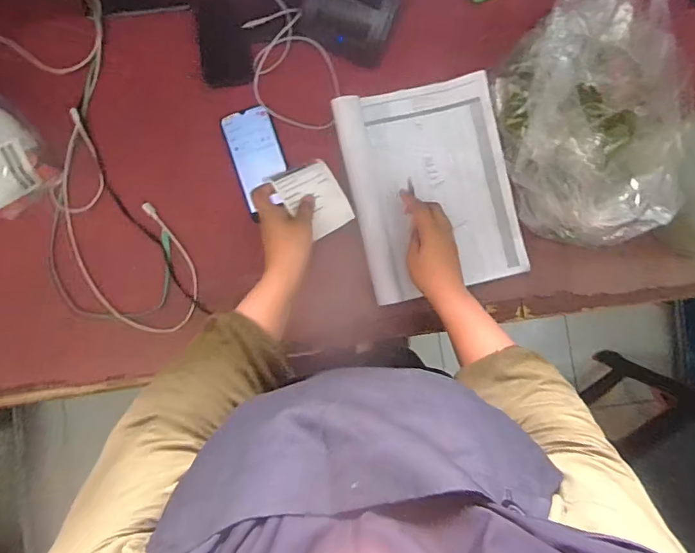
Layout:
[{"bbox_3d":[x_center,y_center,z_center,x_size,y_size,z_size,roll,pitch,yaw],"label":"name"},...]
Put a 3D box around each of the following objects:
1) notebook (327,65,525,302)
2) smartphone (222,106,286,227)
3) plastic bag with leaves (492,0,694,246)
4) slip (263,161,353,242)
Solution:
[{"bbox_3d":[0.123,-0.127,0.667,0.226,0.026,0.288,-13,91,-5],"label":"notebook"},{"bbox_3d":[-0.132,-0.172,0.689,0.074,0.011,0.151,-17,87,0],"label":"smartphone"},{"bbox_3d":[0.322,-0.210,0.608,0.202,0.159,0.316,-11,87,0],"label":"plastic bag with leaves"},{"bbox_3d":[-0.044,-0.103,0.617,0.074,0.016,0.098,-30,87,-1],"label":"slip"}]

